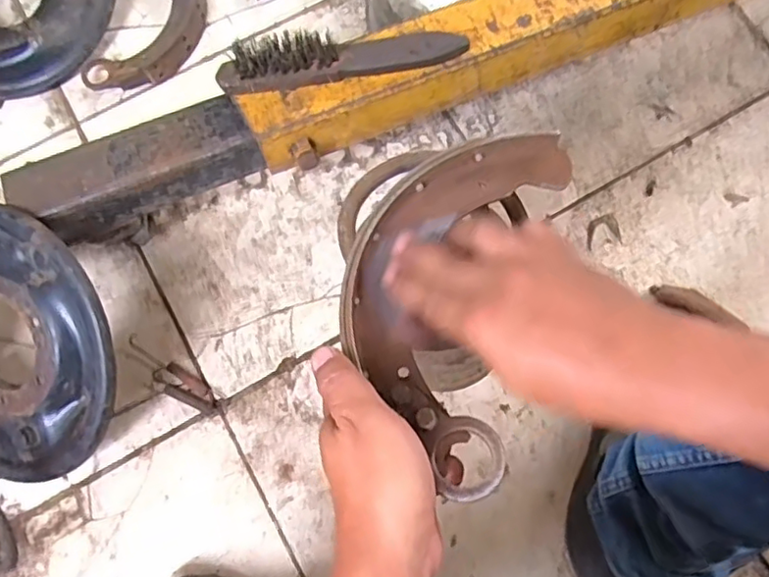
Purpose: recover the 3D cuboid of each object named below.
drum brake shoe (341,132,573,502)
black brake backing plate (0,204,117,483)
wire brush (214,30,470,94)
[{"bbox_3d":[0.036,-0.008,0.364,0.109,0.046,0.225,17,77,5],"label":"drum brake shoe"},{"bbox_3d":[-0.366,0.053,0.607,0.261,0.027,0.264,4,103,18],"label":"black brake backing plate"},{"bbox_3d":[-0.039,-0.216,0.580,0.233,0.045,0.041,-11,74,-2],"label":"wire brush"}]

